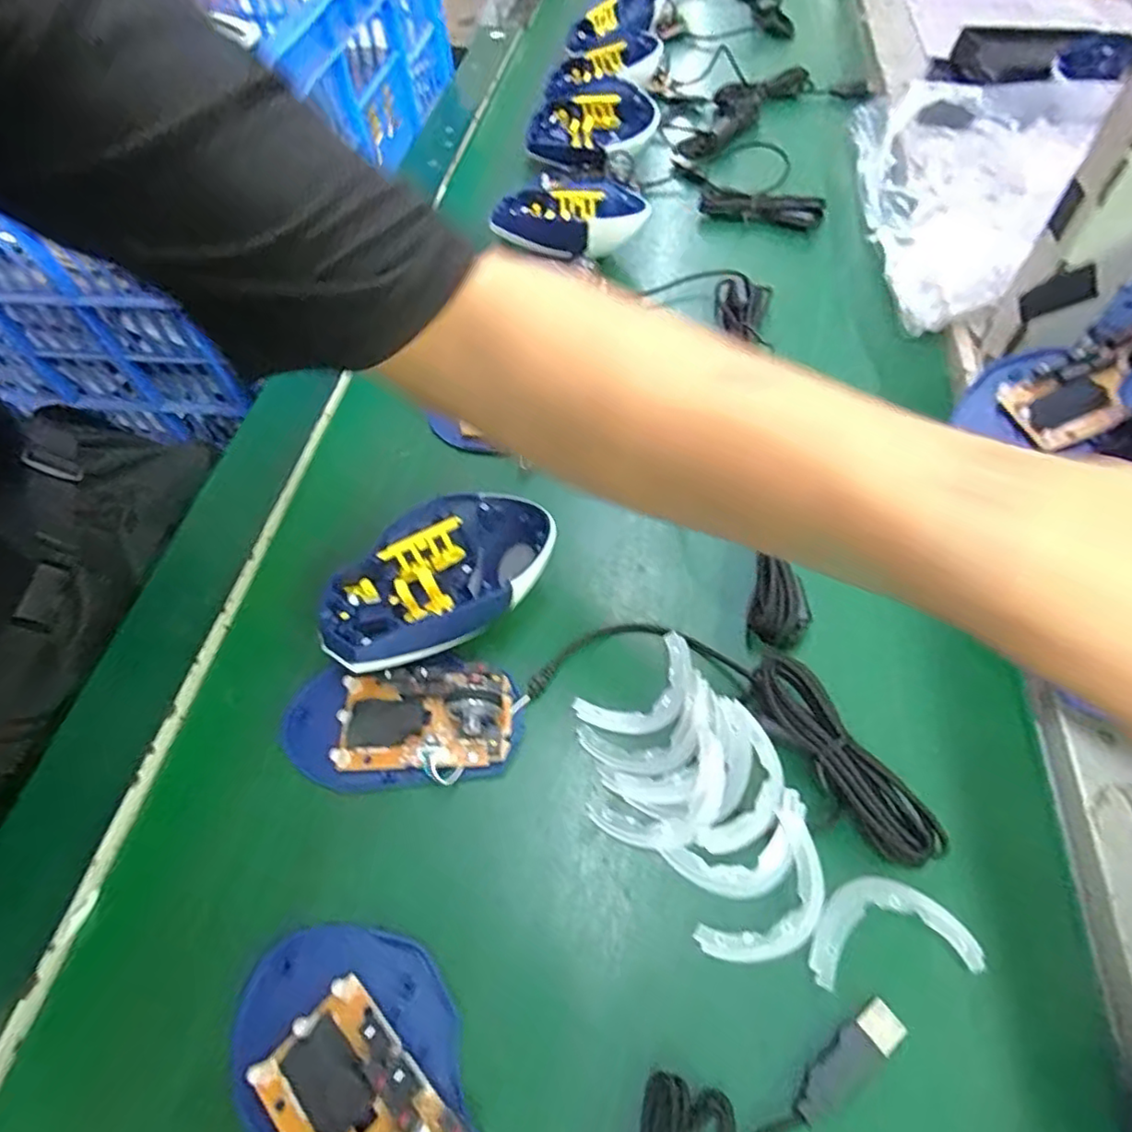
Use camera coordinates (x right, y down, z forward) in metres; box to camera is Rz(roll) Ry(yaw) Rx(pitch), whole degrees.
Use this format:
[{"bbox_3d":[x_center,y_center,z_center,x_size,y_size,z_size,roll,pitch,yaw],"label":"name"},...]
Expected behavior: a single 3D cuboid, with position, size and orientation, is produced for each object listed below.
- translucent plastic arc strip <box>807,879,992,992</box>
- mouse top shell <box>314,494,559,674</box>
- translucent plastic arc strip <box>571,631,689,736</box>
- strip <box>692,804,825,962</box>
[{"bbox_3d":[0.123,0.139,0.245,0.062,0.004,0.034,-7,58,-2],"label":"translucent plastic arc strip"},{"bbox_3d":[-0.064,0.007,0.323,0.118,0.029,0.070,-24,60,-12],"label":"mouse top shell"},{"bbox_3d":[0.038,0.061,0.305,0.063,0.005,0.034,-31,61,-16],"label":"translucent plastic arc strip"},{"bbox_3d":[0.082,0.131,0.250,0.033,0.008,0.062,35,66,22],"label":"strip"}]

